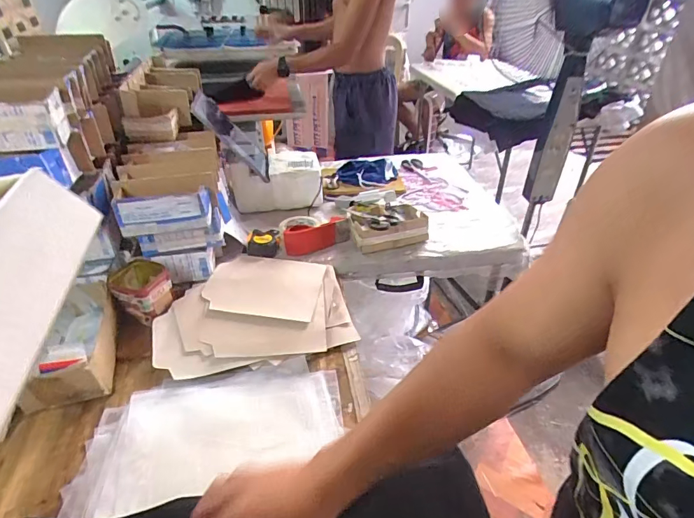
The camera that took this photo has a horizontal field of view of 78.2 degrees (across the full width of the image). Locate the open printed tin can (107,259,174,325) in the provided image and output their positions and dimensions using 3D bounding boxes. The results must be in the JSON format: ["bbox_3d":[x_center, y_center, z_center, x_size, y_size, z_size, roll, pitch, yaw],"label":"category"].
[{"bbox_3d":[-0.396,0.060,0.829,0.100,0.073,0.104,0,36,0],"label":"open printed tin can"}]

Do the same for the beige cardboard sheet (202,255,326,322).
[{"bbox_3d":[-0.171,0.051,0.884,0.225,0.034,0.184,4,36,6],"label":"beige cardboard sheet"}]

